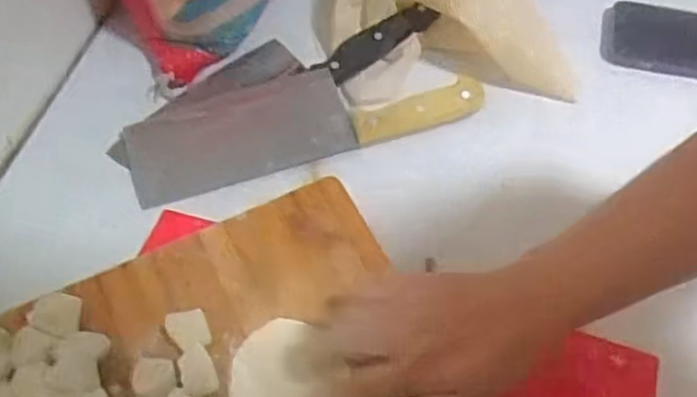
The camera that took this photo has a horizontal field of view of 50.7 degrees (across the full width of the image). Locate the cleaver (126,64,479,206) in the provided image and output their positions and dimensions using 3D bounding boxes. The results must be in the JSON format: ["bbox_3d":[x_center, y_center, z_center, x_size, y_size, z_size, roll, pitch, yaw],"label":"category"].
[{"bbox_3d":[-0.037,-0.064,0.605,0.282,0.027,0.078,-14,57,-8],"label":"cleaver"}]

